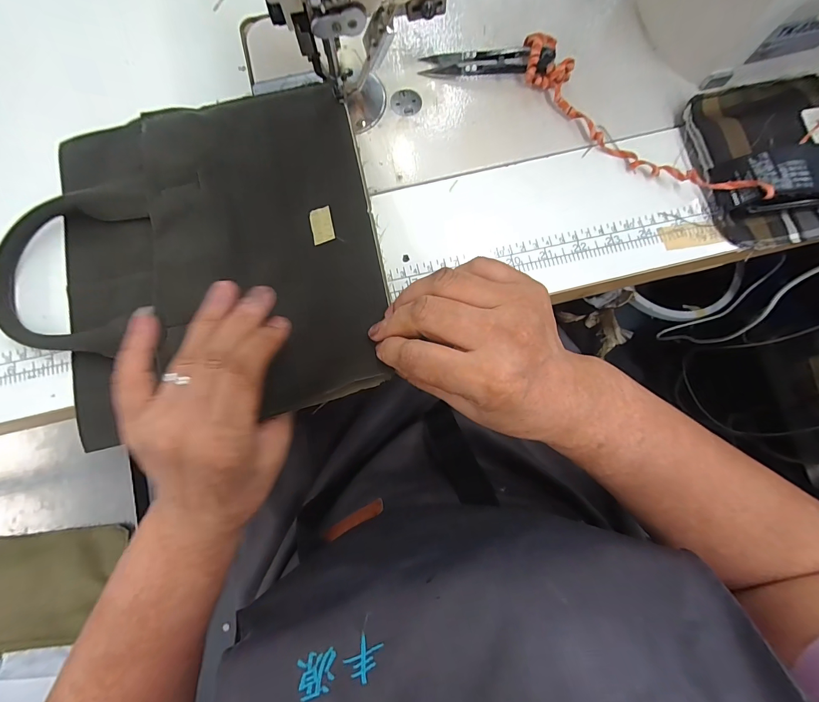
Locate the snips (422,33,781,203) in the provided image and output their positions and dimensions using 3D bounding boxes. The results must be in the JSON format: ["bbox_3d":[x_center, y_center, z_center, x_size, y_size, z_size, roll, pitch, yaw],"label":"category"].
[{"bbox_3d":[0.140,-0.189,0.281,0.261,0.025,0.061,28,80,5],"label":"snips"}]

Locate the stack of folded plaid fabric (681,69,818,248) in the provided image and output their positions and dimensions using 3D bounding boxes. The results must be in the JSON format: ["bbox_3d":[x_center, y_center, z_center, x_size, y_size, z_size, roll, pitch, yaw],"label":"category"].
[{"bbox_3d":[0.309,-0.151,0.270,0.189,0.028,0.129,-10,79,-2],"label":"stack of folded plaid fabric"}]

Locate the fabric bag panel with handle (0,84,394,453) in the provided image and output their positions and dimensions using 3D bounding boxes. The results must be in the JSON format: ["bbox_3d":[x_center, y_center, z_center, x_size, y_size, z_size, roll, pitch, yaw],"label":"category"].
[{"bbox_3d":[-0.152,-0.069,0.257,0.255,0.030,0.246,-13,77,-2],"label":"fabric bag panel with handle"}]

